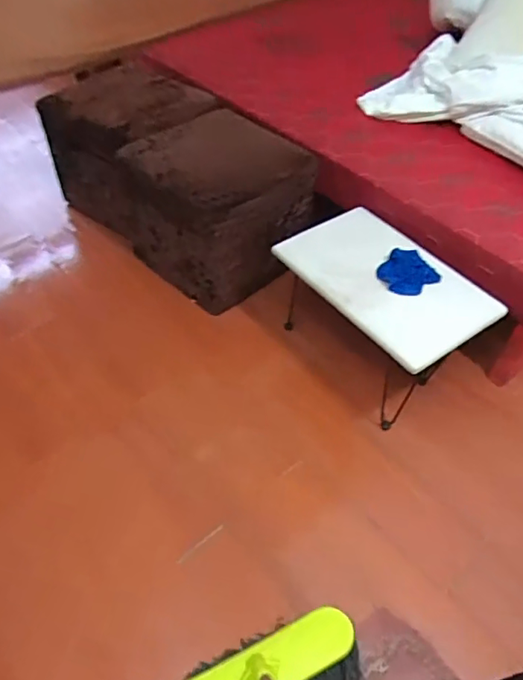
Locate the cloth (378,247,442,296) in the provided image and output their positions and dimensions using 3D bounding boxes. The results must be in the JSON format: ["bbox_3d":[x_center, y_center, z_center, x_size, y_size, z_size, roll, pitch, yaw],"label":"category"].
[{"bbox_3d":[0.341,-0.160,1.281,0.123,0.028,0.119,-24,56,-21],"label":"cloth"}]

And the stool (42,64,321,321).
[{"bbox_3d":[-0.250,-0.502,1.635,0.749,0.393,0.404,38,59,24],"label":"stool"}]

